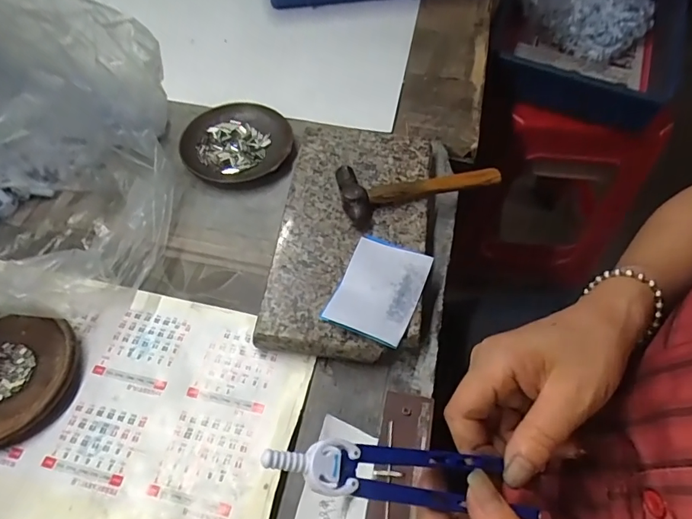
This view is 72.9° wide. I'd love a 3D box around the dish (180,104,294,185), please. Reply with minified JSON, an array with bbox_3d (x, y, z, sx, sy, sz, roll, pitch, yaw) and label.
[{"bbox_3d":[-0.116,-0.132,0.508,0.112,0.019,0.116,-3,57,-3],"label":"dish"}]

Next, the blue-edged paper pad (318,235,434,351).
[{"bbox_3d":[0.027,0.023,0.385,0.065,0.010,0.097,21,51,12],"label":"blue-edged paper pad"}]

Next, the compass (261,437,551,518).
[{"bbox_3d":[0.035,0.106,0.228,0.151,0.007,0.027,16,56,-19],"label":"compass"}]

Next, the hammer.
[{"bbox_3d":[0.068,-0.075,0.438,0.149,0.023,0.055,-13,58,-10],"label":"hammer"}]

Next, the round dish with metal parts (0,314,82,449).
[{"bbox_3d":[-0.271,0.093,0.364,0.111,0.021,0.104,1,57,-1],"label":"round dish with metal parts"}]

